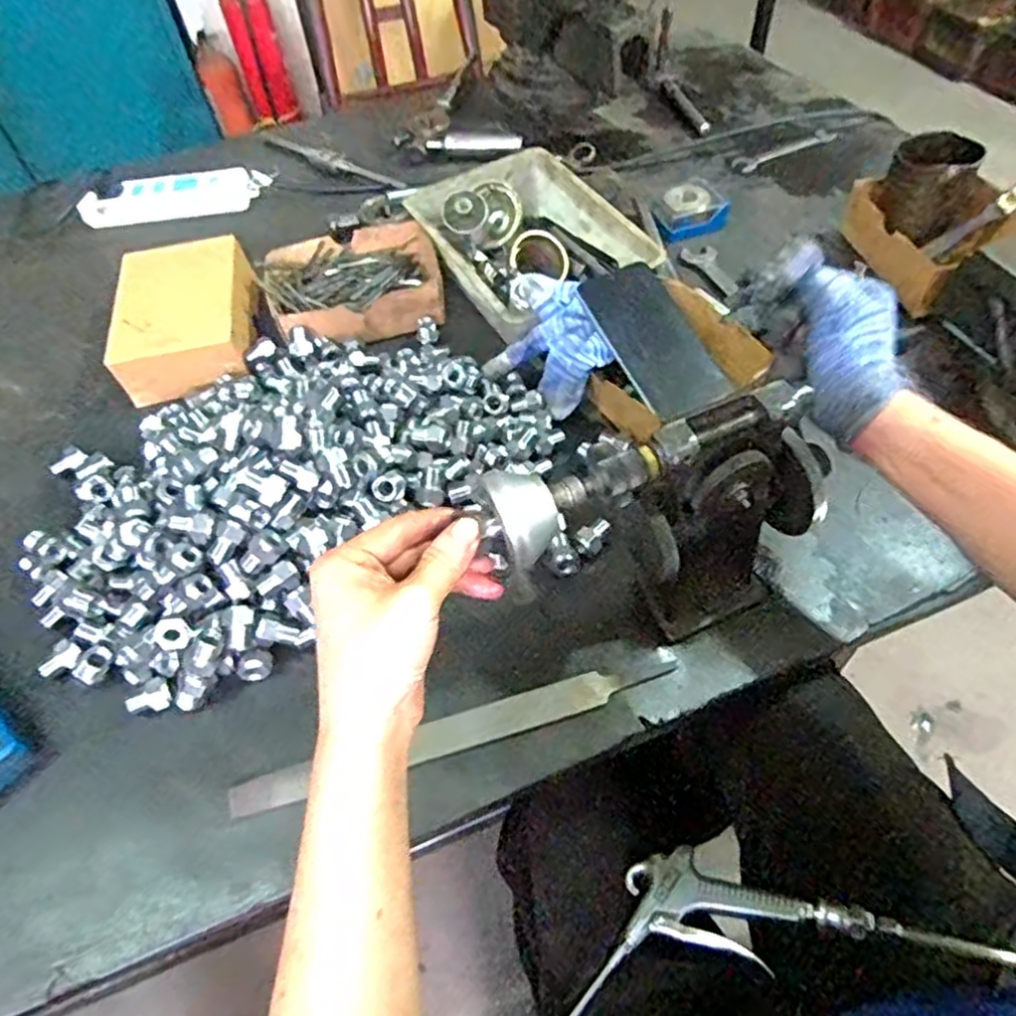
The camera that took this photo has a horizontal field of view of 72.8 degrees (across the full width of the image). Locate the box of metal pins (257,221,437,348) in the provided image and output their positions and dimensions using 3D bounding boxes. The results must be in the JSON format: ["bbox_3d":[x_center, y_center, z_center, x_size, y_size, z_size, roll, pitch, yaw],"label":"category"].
[{"bbox_3d":[-0.157,-0.231,0.712,0.178,0.041,0.145,-16,54,-7],"label":"box of metal pins"}]

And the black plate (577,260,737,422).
[{"bbox_3d":[0.130,-0.150,0.605,0.086,0.011,0.156,-18,70,-18],"label":"black plate"}]

